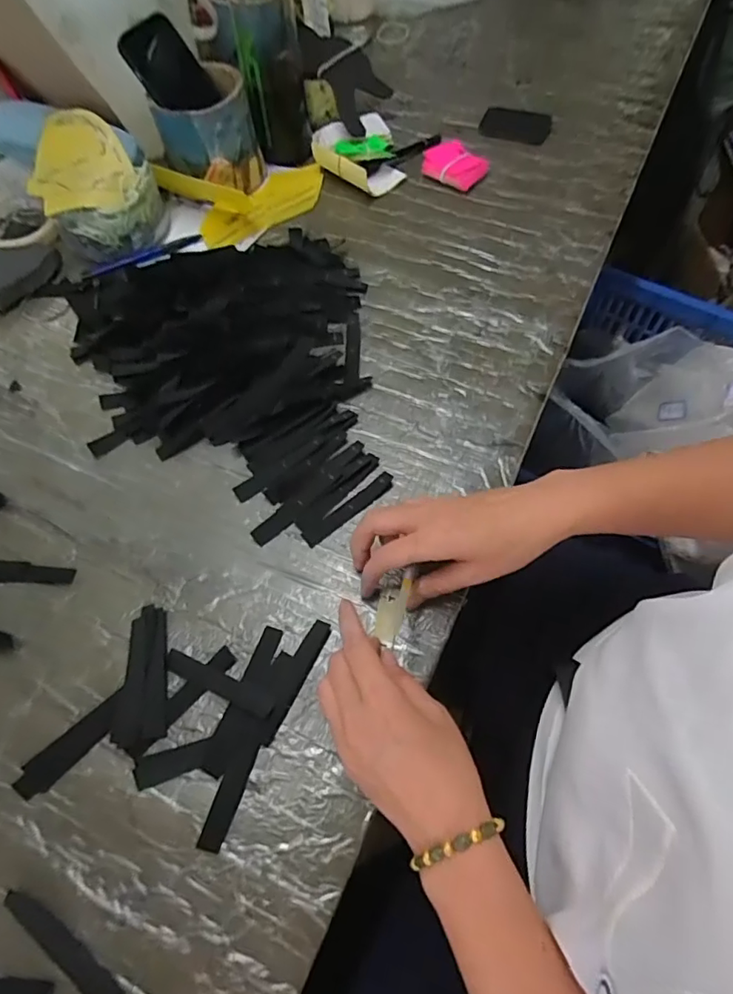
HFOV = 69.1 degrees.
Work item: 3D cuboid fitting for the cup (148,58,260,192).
[{"bbox_3d":[-0.181,-0.421,0.620,0.094,0.104,0.090,-1,62,2],"label":"cup"}]

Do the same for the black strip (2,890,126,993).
[{"bbox_3d":[-0.180,0.267,0.315,0.091,0.004,0.016,32,64,17],"label":"black strip"}]

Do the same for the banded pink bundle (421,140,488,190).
[{"bbox_3d":[0.106,-0.409,0.651,0.076,0.021,0.052,38,70,20],"label":"banded pink bundle"}]

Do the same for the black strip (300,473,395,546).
[{"bbox_3d":[-0.014,0.010,0.444,0.090,0.004,0.015,-37,73,-14],"label":"black strip"}]

